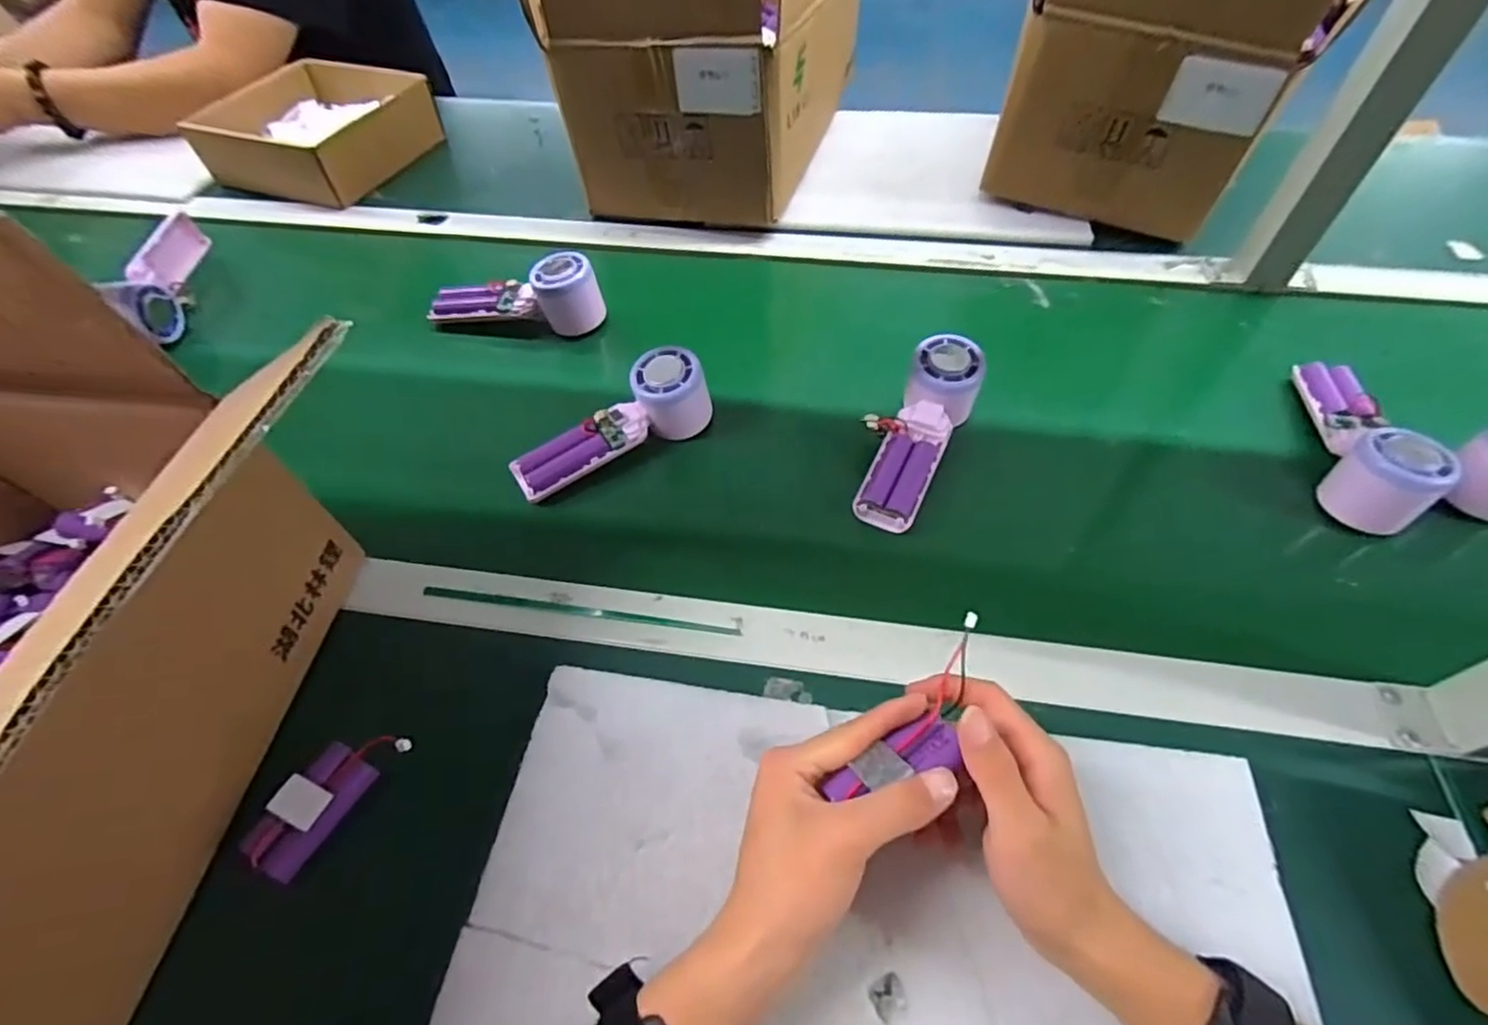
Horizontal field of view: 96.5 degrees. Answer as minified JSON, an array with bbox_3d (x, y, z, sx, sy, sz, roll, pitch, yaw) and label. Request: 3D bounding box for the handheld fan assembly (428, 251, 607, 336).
[{"bbox_3d":[-0.214,-0.204,0.629,0.161,0.064,0.050,3,54,3],"label":"handheld fan assembly"}]

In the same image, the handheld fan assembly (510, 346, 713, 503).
[{"bbox_3d":[-0.104,-0.067,0.530,0.164,0.051,0.055,-33,62,-5],"label":"handheld fan assembly"}]

